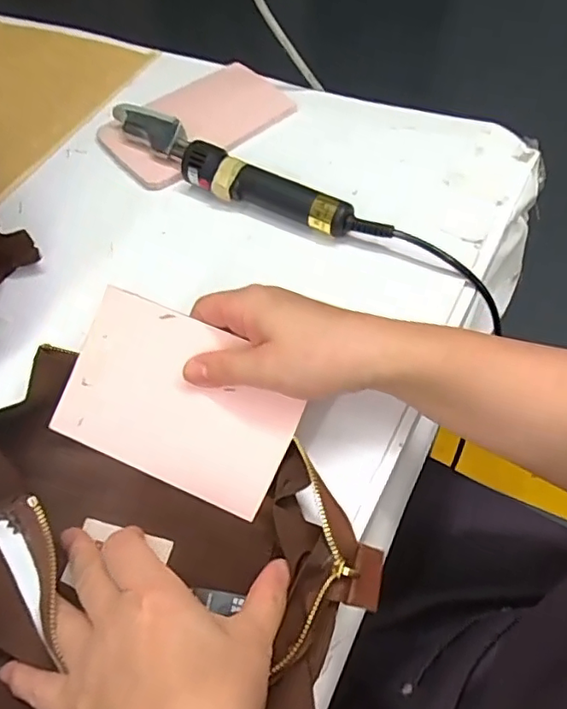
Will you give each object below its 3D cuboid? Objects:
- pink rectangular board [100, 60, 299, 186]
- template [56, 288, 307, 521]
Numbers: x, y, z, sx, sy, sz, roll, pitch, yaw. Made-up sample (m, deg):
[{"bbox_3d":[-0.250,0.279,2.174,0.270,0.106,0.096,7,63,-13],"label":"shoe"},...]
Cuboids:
[{"bbox_3d":[-0.088,-0.234,0.578,0.182,0.014,0.115,-39,64,-22],"label":"pink rectangular board"},{"bbox_3d":[-0.065,0.030,0.368,0.145,0.007,0.100,23,91,8],"label":"template"}]

